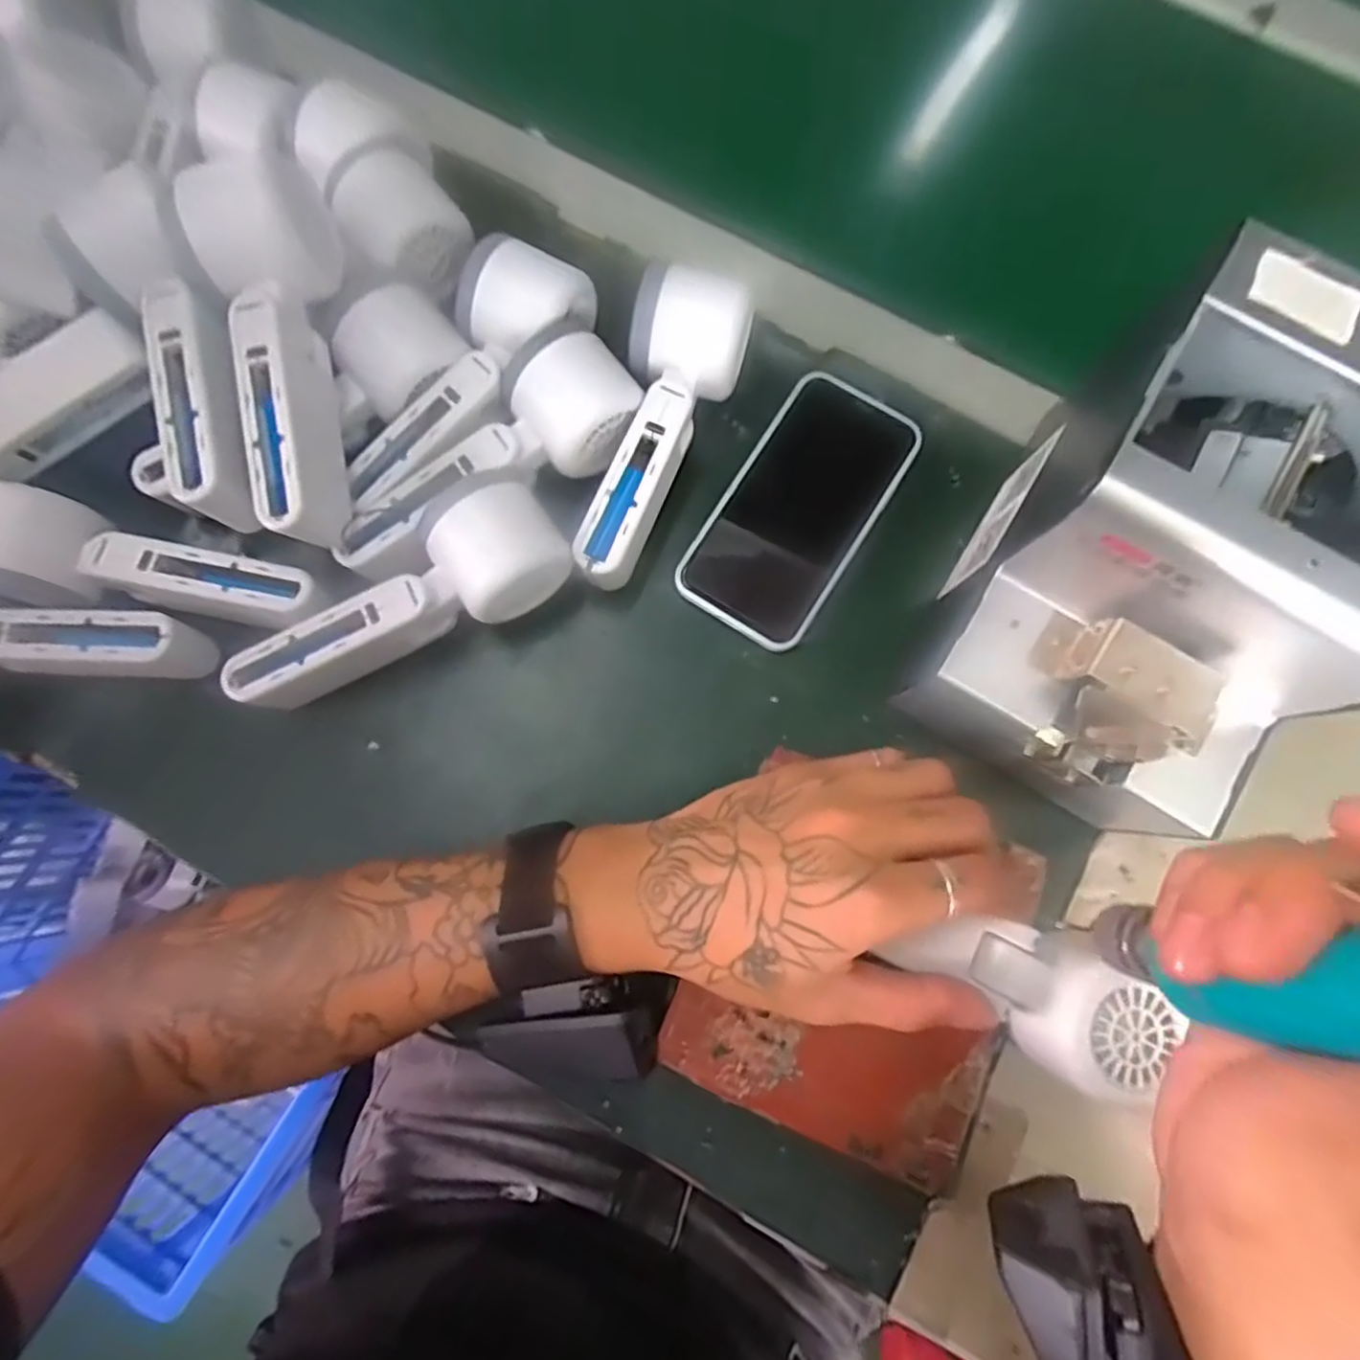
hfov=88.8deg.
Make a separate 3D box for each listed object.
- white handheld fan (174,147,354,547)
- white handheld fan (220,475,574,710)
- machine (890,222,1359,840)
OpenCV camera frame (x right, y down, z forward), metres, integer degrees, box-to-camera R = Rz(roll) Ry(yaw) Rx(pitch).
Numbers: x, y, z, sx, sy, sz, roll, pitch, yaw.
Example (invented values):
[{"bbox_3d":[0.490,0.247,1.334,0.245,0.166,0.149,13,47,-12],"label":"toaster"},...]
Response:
[{"bbox_3d":[-0.187,-0.144,0.313,0.054,0.066,0.160,-3,79,-1],"label":"white handheld fan"},{"bbox_3d":[-0.134,-0.033,0.343,0.162,0.061,0.058,-37,81,-7],"label":"white handheld fan"},{"bbox_3d":[0.201,-0.042,0.282,0.120,0.131,0.171,31,80,6],"label":"machine"}]

